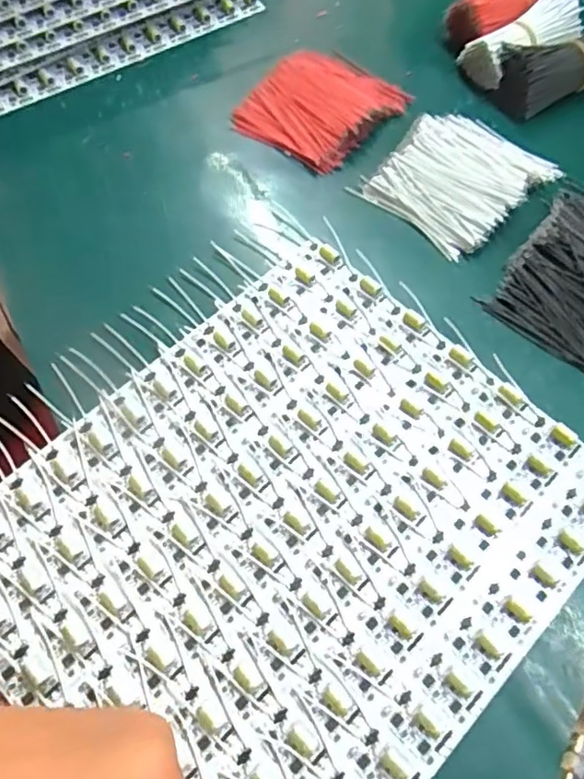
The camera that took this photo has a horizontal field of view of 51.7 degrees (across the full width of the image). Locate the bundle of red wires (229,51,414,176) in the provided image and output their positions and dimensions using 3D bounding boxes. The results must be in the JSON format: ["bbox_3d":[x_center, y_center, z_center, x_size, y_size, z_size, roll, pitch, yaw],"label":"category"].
[{"bbox_3d":[0.021,-0.207,0.436,0.087,0.021,0.101,41,72,17],"label":"bundle of red wires"}]

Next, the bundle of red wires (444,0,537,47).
[{"bbox_3d":[0.164,-0.297,0.466,0.093,0.035,0.044,-35,70,-14],"label":"bundle of red wires"}]

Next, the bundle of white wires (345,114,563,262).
[{"bbox_3d":[0.113,-0.145,0.402,0.107,0.018,0.089,-40,71,-16],"label":"bundle of white wires"}]

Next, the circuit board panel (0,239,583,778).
[{"bbox_3d":[-0.001,0.070,0.309,0.282,0.008,0.239,-42,71,-16],"label":"circuit board panel"}]

